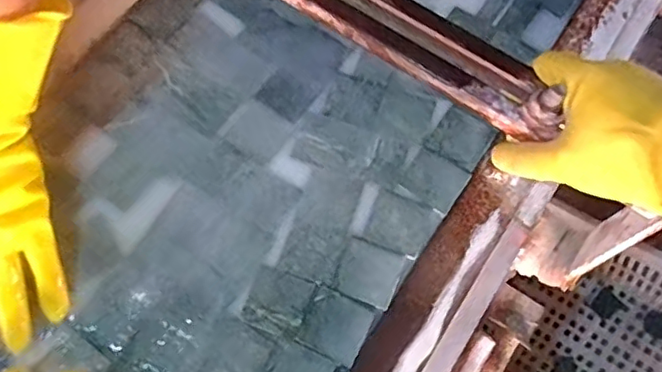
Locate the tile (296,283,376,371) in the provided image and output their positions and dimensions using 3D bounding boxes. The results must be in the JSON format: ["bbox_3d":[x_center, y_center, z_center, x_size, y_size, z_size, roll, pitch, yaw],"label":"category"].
[{"bbox_3d":[0.004,0.112,0.476,0.050,0.004,0.049,25,73,6],"label":"tile"}]

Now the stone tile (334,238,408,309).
[{"bbox_3d":[0.032,0.072,0.490,0.048,0.004,0.048,22,72,5],"label":"stone tile"}]

